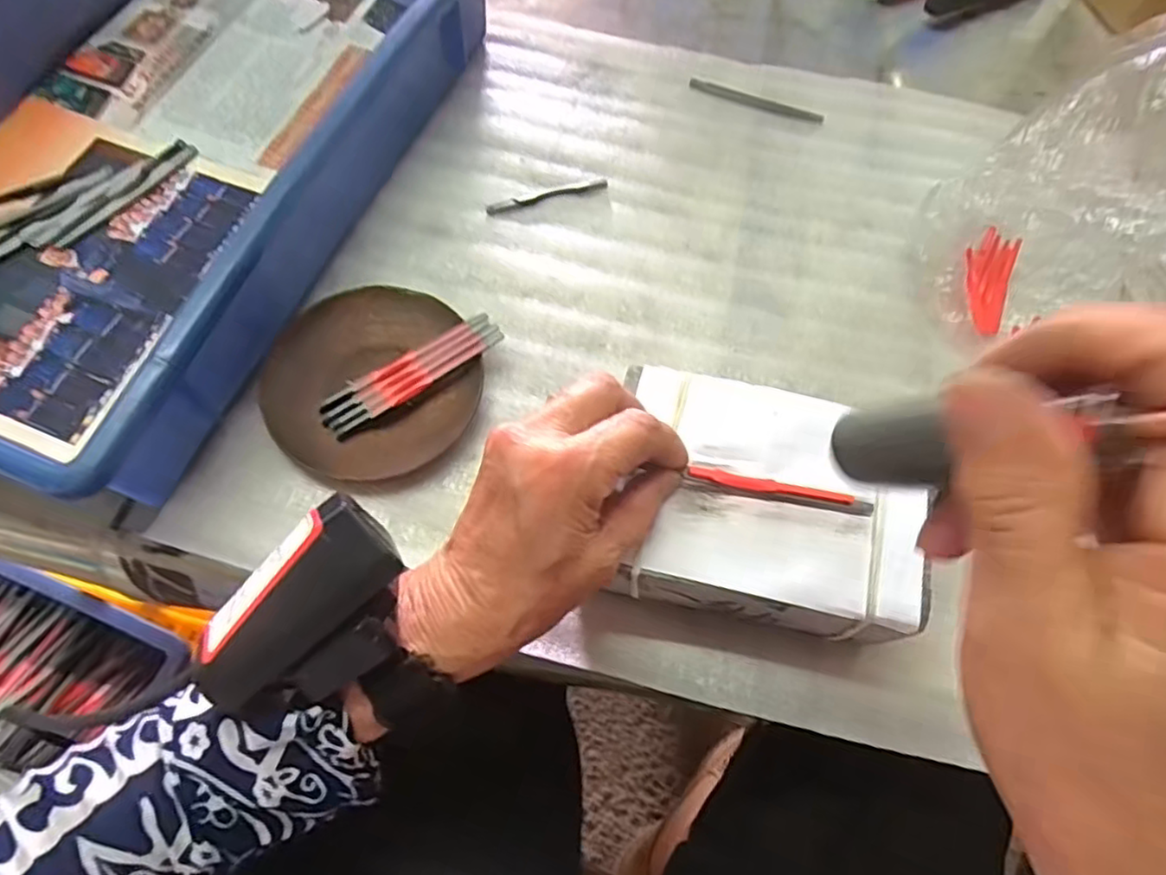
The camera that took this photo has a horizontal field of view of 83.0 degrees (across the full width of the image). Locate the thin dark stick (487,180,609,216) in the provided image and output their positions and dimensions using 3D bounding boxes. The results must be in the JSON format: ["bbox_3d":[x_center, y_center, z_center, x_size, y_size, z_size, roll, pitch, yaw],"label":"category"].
[{"bbox_3d":[-0.023,-0.157,0.427,0.080,0.004,0.009,-17,68,-10],"label":"thin dark stick"}]

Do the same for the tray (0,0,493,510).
[{"bbox_3d":[-0.262,-0.191,0.392,0.282,0.072,0.420,20,67,6],"label":"tray"}]

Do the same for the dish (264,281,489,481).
[{"bbox_3d":[-0.116,-0.031,0.362,0.112,0.014,0.109,1,67,-2],"label":"dish"}]

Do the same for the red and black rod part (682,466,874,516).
[{"bbox_3d":[0.085,0.023,0.284,0.078,0.010,0.006,10,66,5],"label":"red and black rod part"}]

